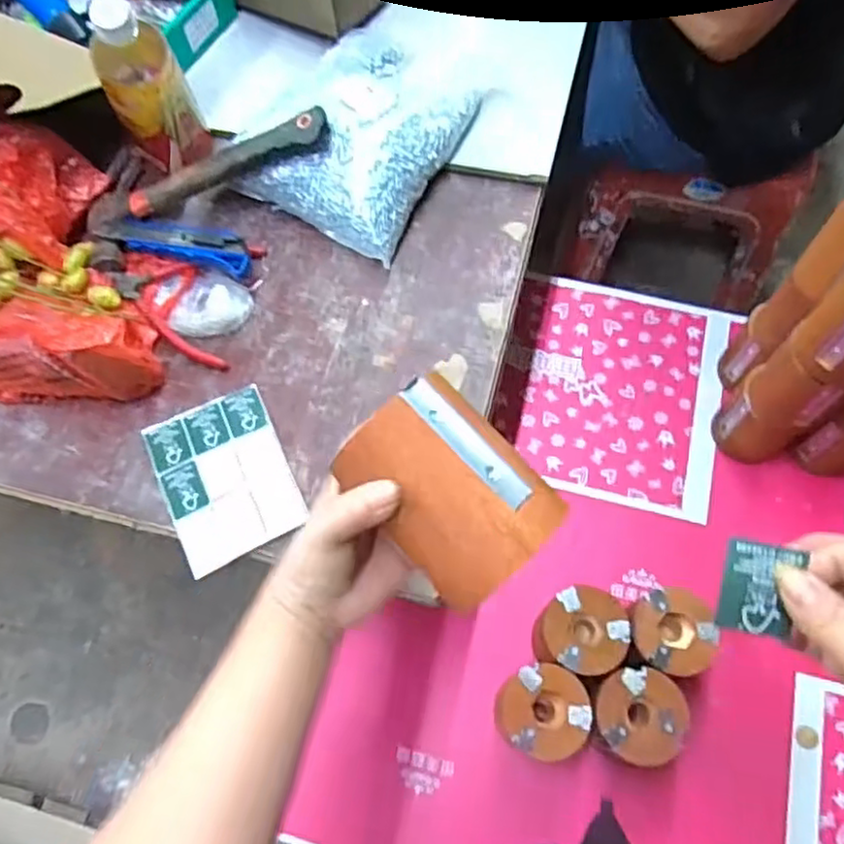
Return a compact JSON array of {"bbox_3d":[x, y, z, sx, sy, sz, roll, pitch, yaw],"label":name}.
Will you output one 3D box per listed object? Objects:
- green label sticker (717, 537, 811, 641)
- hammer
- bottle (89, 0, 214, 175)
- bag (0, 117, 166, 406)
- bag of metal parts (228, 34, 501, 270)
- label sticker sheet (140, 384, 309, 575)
[{"bbox_3d":[0.138,0.068,0.282,0.026,0.004,0.038,8,99,19],"label":"green label sticker"},{"bbox_3d":[-0.199,-0.226,0.634,0.249,0.027,0.126,-18,66,14],"label":"hammer"},{"bbox_3d":[-0.249,-0.306,0.610,0.070,0.160,0.067,-25,68,-8],"label":"bottle"},{"bbox_3d":[-0.374,-0.144,0.602,0.291,0.089,0.239,0,67,3],"label":"bag"},{"bbox_3d":[-0.055,-0.291,0.668,0.182,0.062,0.247,26,70,13],"label":"bag of metal parts"},{"bbox_3d":[-0.161,0.045,0.565,0.098,0.005,0.134,-24,68,-8],"label":"label sticker sheet"}]

